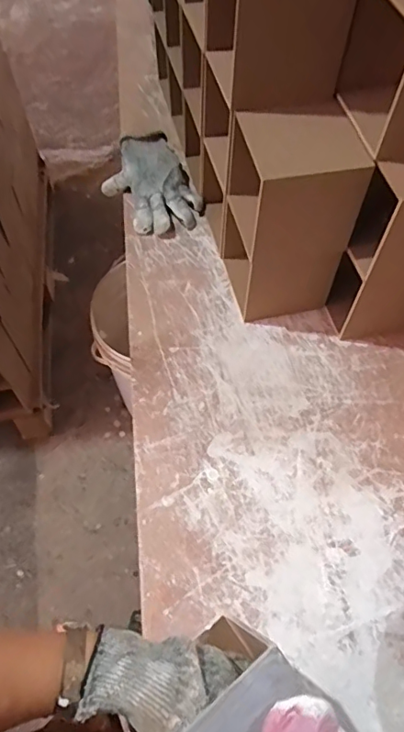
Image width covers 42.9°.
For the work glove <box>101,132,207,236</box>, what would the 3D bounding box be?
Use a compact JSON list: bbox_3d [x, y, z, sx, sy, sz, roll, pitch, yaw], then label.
[{"bbox_3d":[-0.075,-0.268,0.756,0.122,0.044,0.181,-23,60,-14],"label":"work glove"}]

